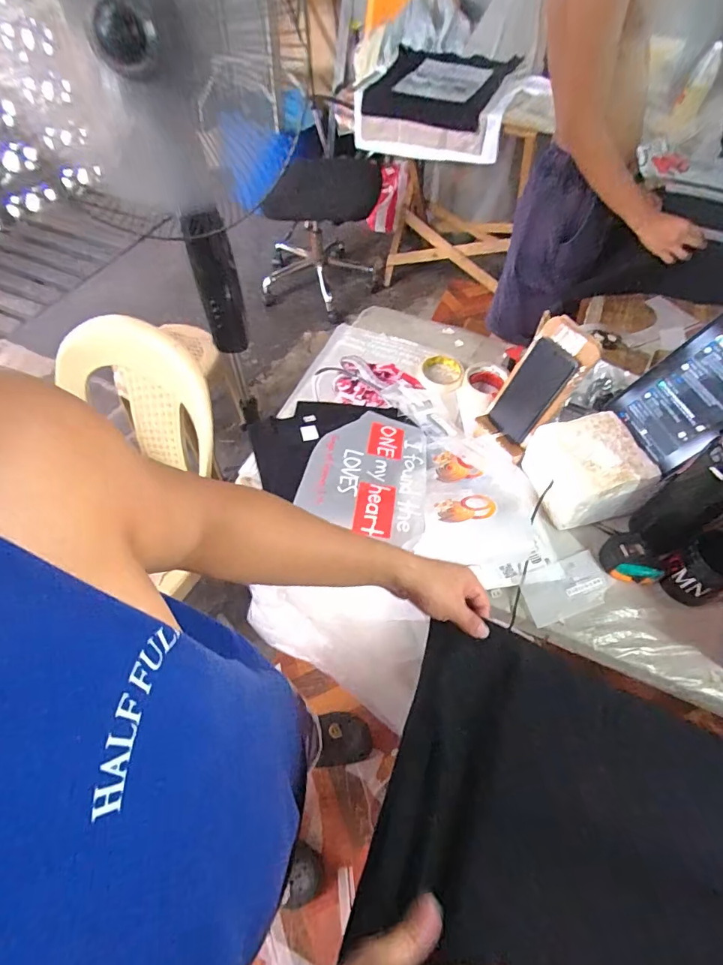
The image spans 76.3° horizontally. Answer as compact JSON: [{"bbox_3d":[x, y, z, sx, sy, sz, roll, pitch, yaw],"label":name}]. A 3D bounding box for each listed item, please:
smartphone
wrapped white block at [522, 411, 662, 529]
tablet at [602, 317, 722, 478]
[{"bbox_3d":[0.280,-0.147,0.764,0.007,0.172,0.078,-14,57,-33],"label":"smartphone"},{"bbox_3d":[0.370,-0.023,0.760,0.157,0.110,0.148,-9,56,-8],"label":"wrapped white block"},{"bbox_3d":[0.516,-0.145,0.677,0.013,0.244,0.158,11,48,-36],"label":"tablet"}]

